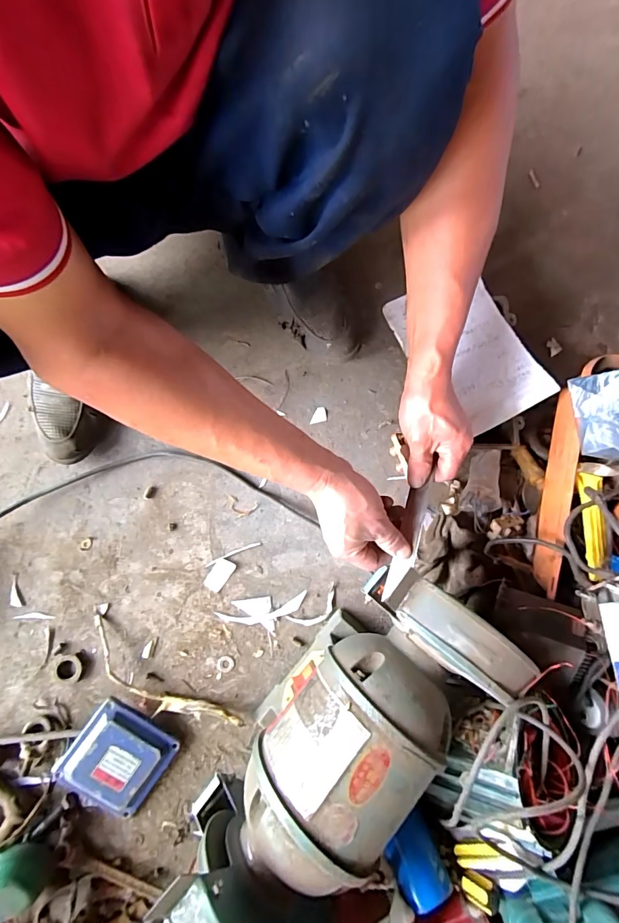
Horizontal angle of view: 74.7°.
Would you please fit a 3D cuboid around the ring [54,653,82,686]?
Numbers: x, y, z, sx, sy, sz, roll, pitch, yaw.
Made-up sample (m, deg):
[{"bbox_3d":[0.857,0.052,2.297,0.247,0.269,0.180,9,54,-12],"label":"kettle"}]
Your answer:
[{"bbox_3d":[-0.309,0.265,0.517,0.034,0.006,0.034,0,80,-1],"label":"ring"}]

